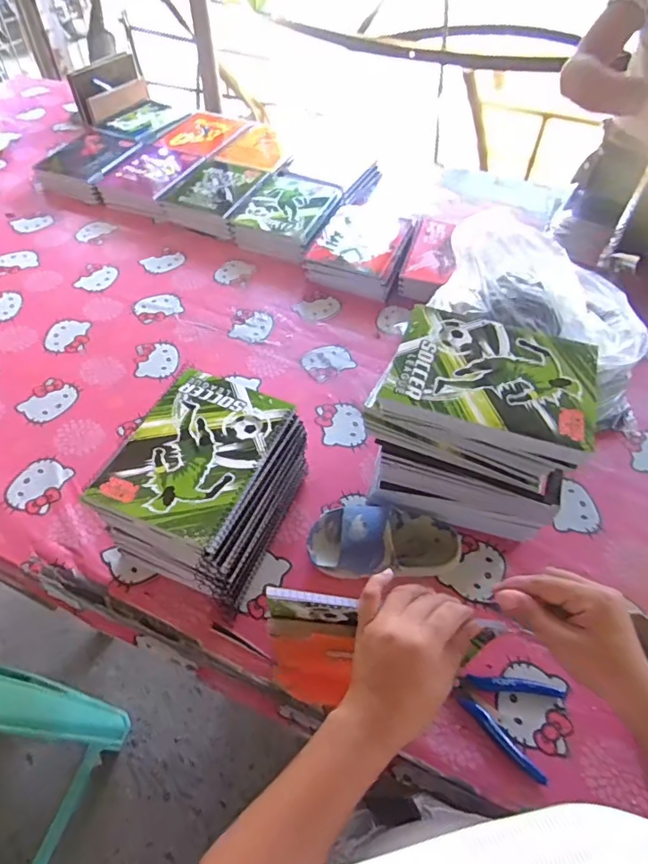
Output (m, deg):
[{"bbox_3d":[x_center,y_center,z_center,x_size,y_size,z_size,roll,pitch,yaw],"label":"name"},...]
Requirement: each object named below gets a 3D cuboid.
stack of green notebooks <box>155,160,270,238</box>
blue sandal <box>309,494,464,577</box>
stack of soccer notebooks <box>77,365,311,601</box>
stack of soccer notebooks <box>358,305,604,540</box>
[{"bbox_3d":[-0.227,-0.498,1.076,0.174,0.045,0.215,19,55,12],"label":"stack of green notebooks"},{"bbox_3d":[0.072,0.118,0.603,0.179,0.058,0.103,1,53,-1],"label":"blue sandal"},{"bbox_3d":[-0.133,0.061,0.597,0.165,0.134,0.203,20,55,13],"label":"stack of soccer notebooks"},{"bbox_3d":[0.166,0.002,0.595,0.213,0.213,0.149,17,54,11],"label":"stack of soccer notebooks"}]

